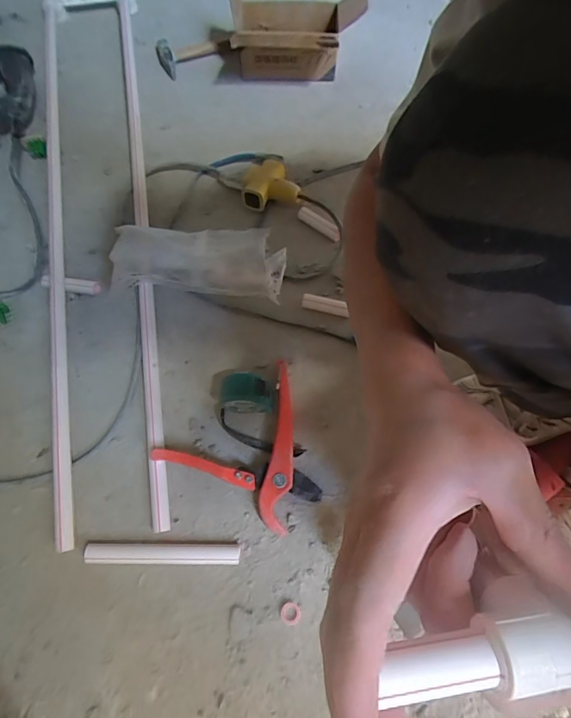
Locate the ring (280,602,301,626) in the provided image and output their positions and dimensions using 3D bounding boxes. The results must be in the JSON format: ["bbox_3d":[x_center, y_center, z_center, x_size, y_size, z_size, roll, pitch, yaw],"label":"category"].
[{"bbox_3d":[0.006,0.276,0.462,0.022,0.004,0.022,-1,65,2],"label":"ring"}]

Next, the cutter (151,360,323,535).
[{"bbox_3d":[-0.030,0.118,0.517,0.189,0.033,0.160,-38,70,-14],"label":"cutter"}]

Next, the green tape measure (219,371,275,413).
[{"bbox_3d":[-0.048,0.045,0.534,0.067,0.064,0.040,-3,65,0],"label":"green tape measure"}]

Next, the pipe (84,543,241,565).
[{"bbox_3d":[-0.136,0.218,0.478,0.169,0.018,0.022,-1,65,2],"label":"pipe"}]

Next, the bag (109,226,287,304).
[{"bbox_3d":[-0.117,-0.146,0.615,0.238,0.075,0.126,2,65,3],"label":"bag"}]

